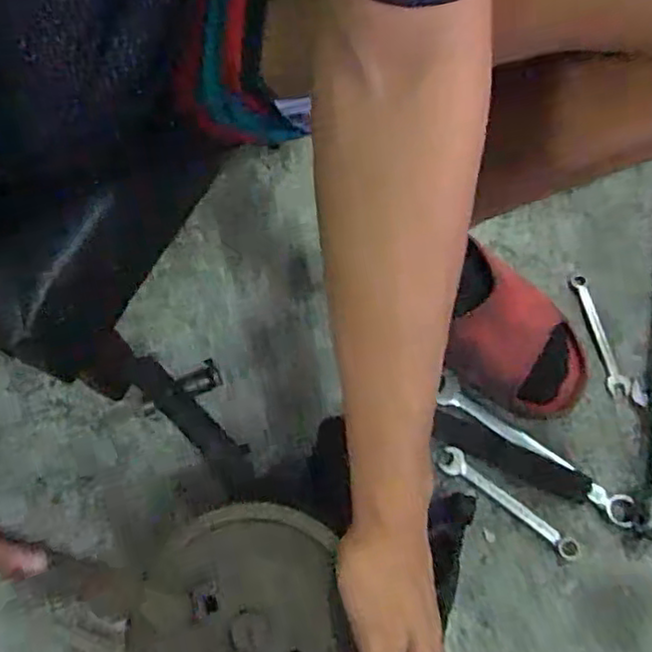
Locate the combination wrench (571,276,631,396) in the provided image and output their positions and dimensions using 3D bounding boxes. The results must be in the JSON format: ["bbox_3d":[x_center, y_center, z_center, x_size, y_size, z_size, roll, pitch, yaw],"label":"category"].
[{"bbox_3d":[0.275,0.008,0.682,0.020,0.008,0.125,-11,73,-4],"label":"combination wrench"}]

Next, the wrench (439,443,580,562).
[{"bbox_3d":[0.169,0.166,0.631,0.146,0.006,0.023,38,76,11],"label":"wrench"}]

